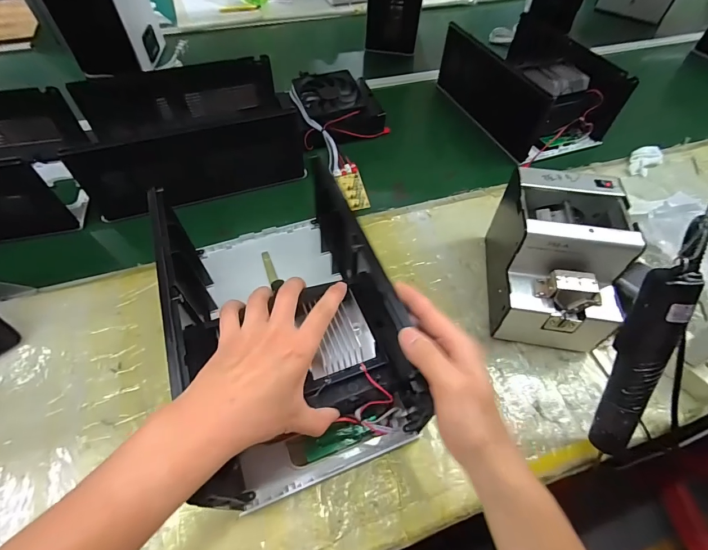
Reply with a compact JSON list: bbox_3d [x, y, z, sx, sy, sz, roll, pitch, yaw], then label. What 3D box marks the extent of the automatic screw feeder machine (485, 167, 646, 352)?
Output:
[{"bbox_3d":[0.255,-0.019,0.461,0.125,0.141,0.171,8,55,3],"label":"automatic screw feeder machine"}]

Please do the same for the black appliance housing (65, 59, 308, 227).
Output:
[{"bbox_3d":[-0.276,-0.242,0.626,0.337,0.109,0.228,-15,57,-12],"label":"black appliance housing"}]

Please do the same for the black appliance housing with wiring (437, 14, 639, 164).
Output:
[{"bbox_3d":[0.364,-0.409,0.755,0.213,0.109,0.329,-18,58,-14],"label":"black appliance housing with wiring"}]

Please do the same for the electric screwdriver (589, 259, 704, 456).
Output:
[{"bbox_3d":[0.263,0.085,0.335,0.034,0.203,0.028,1,22,-2],"label":"electric screwdriver"}]

